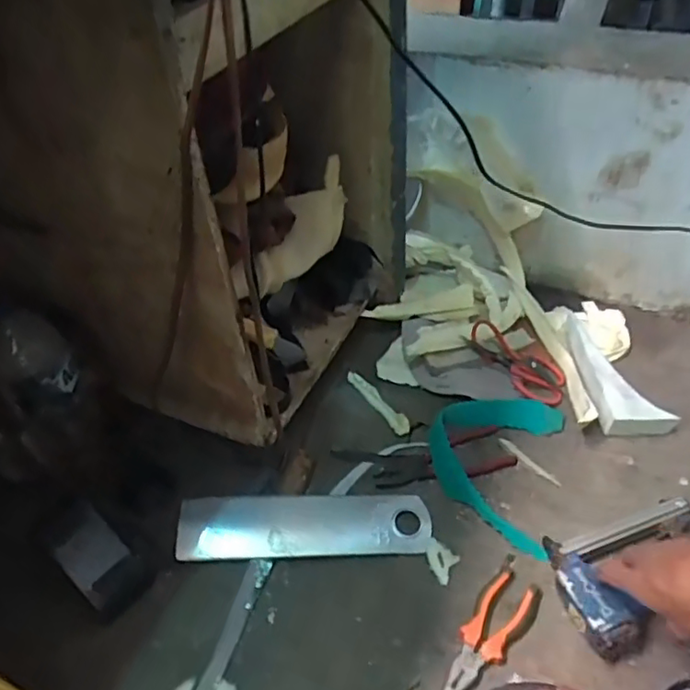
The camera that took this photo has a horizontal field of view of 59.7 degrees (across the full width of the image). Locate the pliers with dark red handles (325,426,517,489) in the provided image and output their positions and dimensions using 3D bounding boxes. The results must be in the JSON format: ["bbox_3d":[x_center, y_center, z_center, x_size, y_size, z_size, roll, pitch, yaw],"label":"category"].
[{"bbox_3d":[0.110,0.159,0.830,0.240,0.020,0.069,-9,43,-7],"label":"pliers with dark red handles"}]

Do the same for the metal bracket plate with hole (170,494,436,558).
[{"bbox_3d":[-0.048,0.223,0.752,0.305,0.010,0.080,0,55,-6],"label":"metal bracket plate with hole"}]

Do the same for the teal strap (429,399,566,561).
[{"bbox_3d":[0.200,0.150,0.820,0.169,0.037,0.234,14,45,17],"label":"teal strap"}]

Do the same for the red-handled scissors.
[{"bbox_3d":[0.264,0.024,0.929,0.165,0.024,0.088,36,52,9],"label":"red-handled scissors"}]

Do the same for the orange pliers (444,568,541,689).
[{"bbox_3d":[0.156,0.315,0.651,0.054,0.030,0.156,29,51,29],"label":"orange pliers"}]

